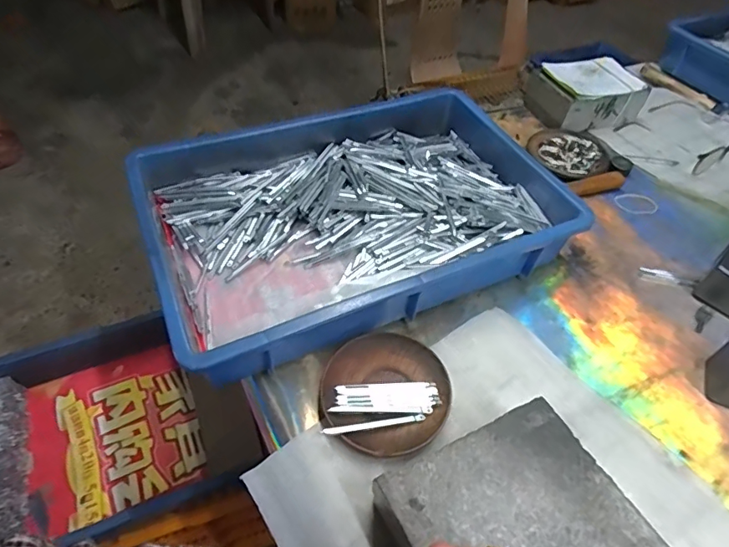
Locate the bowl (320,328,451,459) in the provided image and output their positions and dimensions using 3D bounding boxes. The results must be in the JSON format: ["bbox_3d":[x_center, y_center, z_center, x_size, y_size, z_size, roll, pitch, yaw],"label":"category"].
[{"bbox_3d":[0.020,0.106,0.445,0.114,0.016,0.117,2,51,-3],"label":"bowl"}]

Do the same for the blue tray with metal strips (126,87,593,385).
[{"bbox_3d":[-0.010,-0.069,0.538,0.417,0.075,0.274,-19,55,-19],"label":"blue tray with metal strips"}]

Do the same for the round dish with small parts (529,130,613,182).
[{"bbox_3d":[0.297,-0.170,0.692,0.115,0.011,0.109,2,51,-3],"label":"round dish with small parts"}]

